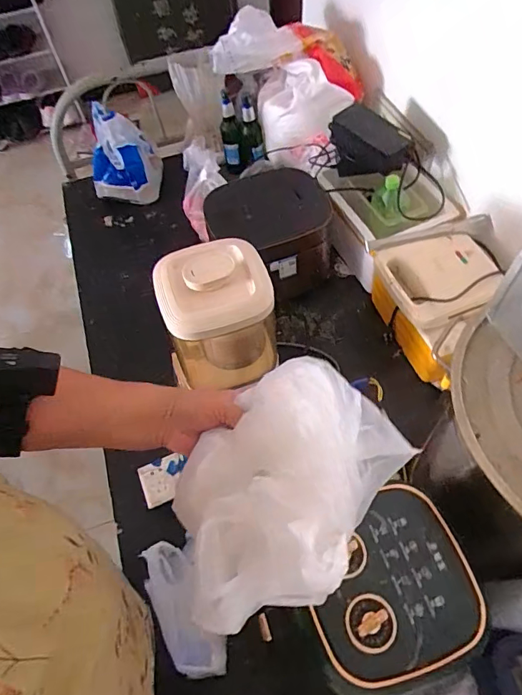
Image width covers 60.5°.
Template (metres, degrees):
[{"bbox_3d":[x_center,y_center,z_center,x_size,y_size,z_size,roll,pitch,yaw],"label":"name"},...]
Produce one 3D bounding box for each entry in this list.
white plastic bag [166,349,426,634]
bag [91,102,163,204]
[{"bbox_3d":[0.024,0.098,0.358,0.207,0.088,0.161,-29,60,-15],"label":"white plastic bag"},{"bbox_3d":[-0.430,-0.606,1.366,0.220,0.273,0.220,-20,58,-9],"label":"bag"}]

